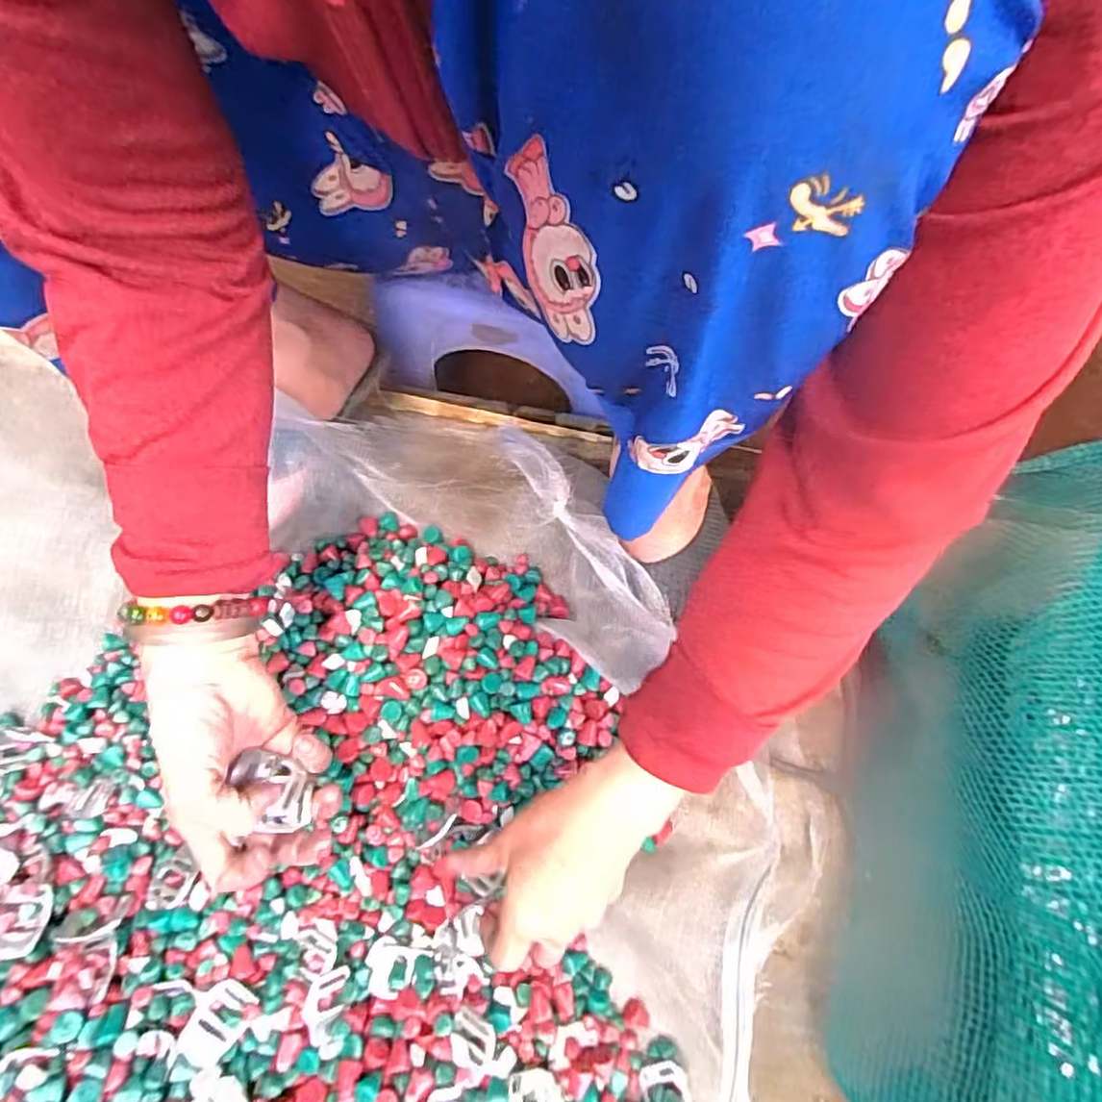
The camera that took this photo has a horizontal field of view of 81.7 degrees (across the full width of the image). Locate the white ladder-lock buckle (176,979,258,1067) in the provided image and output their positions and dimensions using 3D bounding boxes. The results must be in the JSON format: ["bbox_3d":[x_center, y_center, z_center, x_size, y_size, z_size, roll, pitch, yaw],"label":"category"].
[{"bbox_3d":[-0.191,0.271,0.365,0.030,0.006,0.040,49,54,-4],"label":"white ladder-lock buckle"}]

